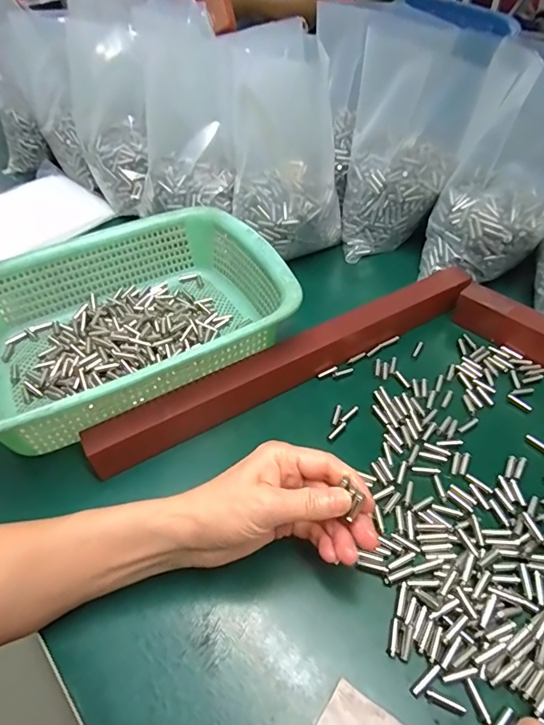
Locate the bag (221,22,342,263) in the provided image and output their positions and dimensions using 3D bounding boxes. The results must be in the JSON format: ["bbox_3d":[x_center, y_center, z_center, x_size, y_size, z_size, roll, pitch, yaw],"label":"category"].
[{"bbox_3d":[0.018,-0.233,0.509,0.123,0.202,0.111,1,48,5],"label":"bag"}]

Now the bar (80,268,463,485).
[{"bbox_3d":[0.029,-0.005,0.419,0.396,0.037,0.032,-26,51,-18],"label":"bar"}]

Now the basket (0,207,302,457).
[{"bbox_3d":[-0.141,-0.040,0.431,0.292,0.076,0.222,-26,52,-18],"label":"basket"}]

